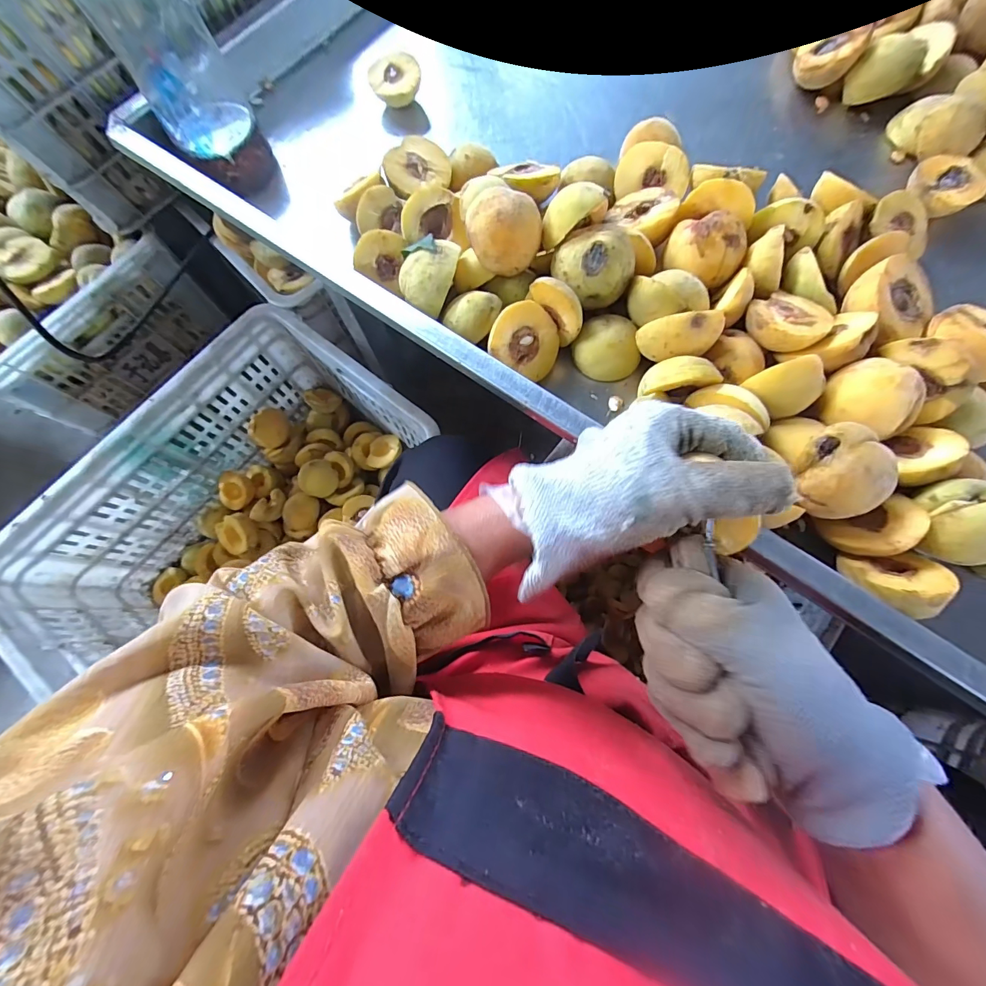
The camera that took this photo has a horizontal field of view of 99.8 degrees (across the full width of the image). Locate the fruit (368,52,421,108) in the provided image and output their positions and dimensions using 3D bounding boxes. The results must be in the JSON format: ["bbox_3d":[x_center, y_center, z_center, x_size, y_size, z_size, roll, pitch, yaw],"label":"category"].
[{"bbox_3d":[-0.121,-0.502,0.508,0.062,0.037,0.061,-16,74,-3],"label":"fruit"}]

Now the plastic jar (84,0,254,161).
[{"bbox_3d":[-0.306,-0.412,0.374,0.087,0.171,0.072,-20,75,-4],"label":"plastic jar"}]

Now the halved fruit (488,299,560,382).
[{"bbox_3d":[0.027,-0.141,0.388,0.064,0.031,0.064,-7,109,-20],"label":"halved fruit"}]

